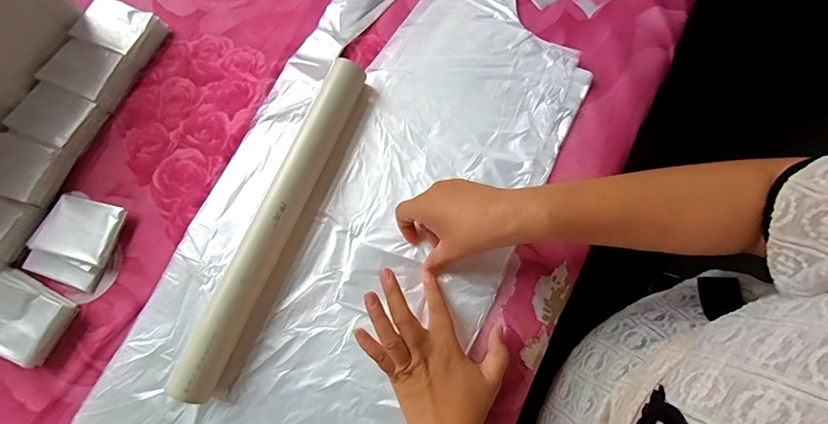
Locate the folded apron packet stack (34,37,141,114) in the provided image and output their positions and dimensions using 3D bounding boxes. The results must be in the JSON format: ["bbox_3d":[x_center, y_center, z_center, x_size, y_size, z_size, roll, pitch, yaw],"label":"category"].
[{"bbox_3d":[-0.385,-0.165,0.477,0.086,0.025,0.064,23,78,11],"label":"folded apron packet stack"}]

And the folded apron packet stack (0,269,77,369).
[{"bbox_3d":[-0.396,0.106,0.402,0.081,0.030,0.069,21,77,10],"label":"folded apron packet stack"}]

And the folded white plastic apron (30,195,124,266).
[{"bbox_3d":[-0.354,0.018,0.428,0.081,0.016,0.065,13,76,8],"label":"folded white plastic apron"}]

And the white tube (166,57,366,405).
[{"bbox_3d":[-0.133,0.006,0.401,0.033,0.043,0.351,19,77,10],"label":"white tube"}]

